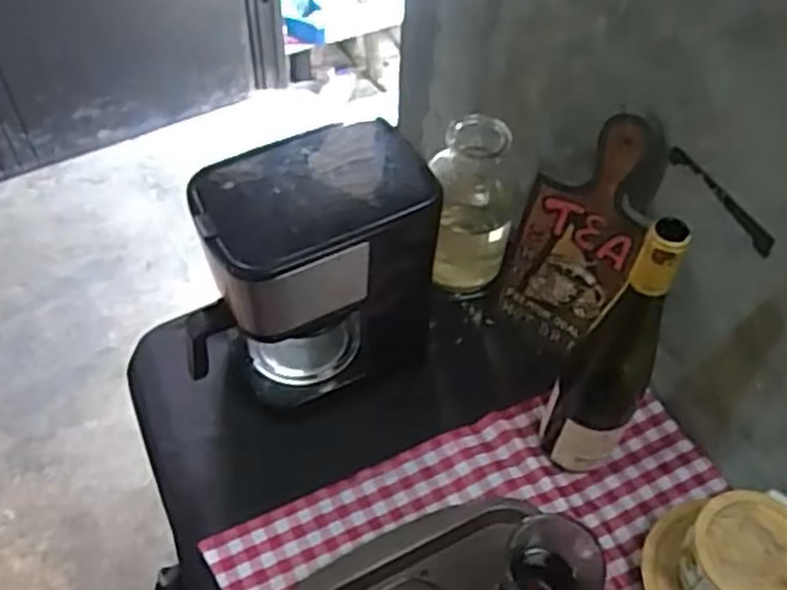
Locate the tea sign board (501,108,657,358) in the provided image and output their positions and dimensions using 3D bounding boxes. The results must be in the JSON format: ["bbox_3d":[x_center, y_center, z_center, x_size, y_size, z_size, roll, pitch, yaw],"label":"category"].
[{"bbox_3d":[0.184,-0.059,0.795,0.121,0.268,0.009,29,42,22],"label":"tea sign board"}]

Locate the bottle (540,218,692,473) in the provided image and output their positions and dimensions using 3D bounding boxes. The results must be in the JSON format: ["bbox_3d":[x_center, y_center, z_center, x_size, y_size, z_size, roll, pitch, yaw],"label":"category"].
[{"bbox_3d":[0.191,0.051,0.681,0.067,0.327,0.093,24,55,14],"label":"bottle"}]

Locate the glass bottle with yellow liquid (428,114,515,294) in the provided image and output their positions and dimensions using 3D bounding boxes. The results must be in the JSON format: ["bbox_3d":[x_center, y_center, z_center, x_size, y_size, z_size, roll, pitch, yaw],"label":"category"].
[{"bbox_3d":[0.090,-0.097,0.879,0.084,0.202,0.080,-5,53,-7],"label":"glass bottle with yellow liquid"}]

